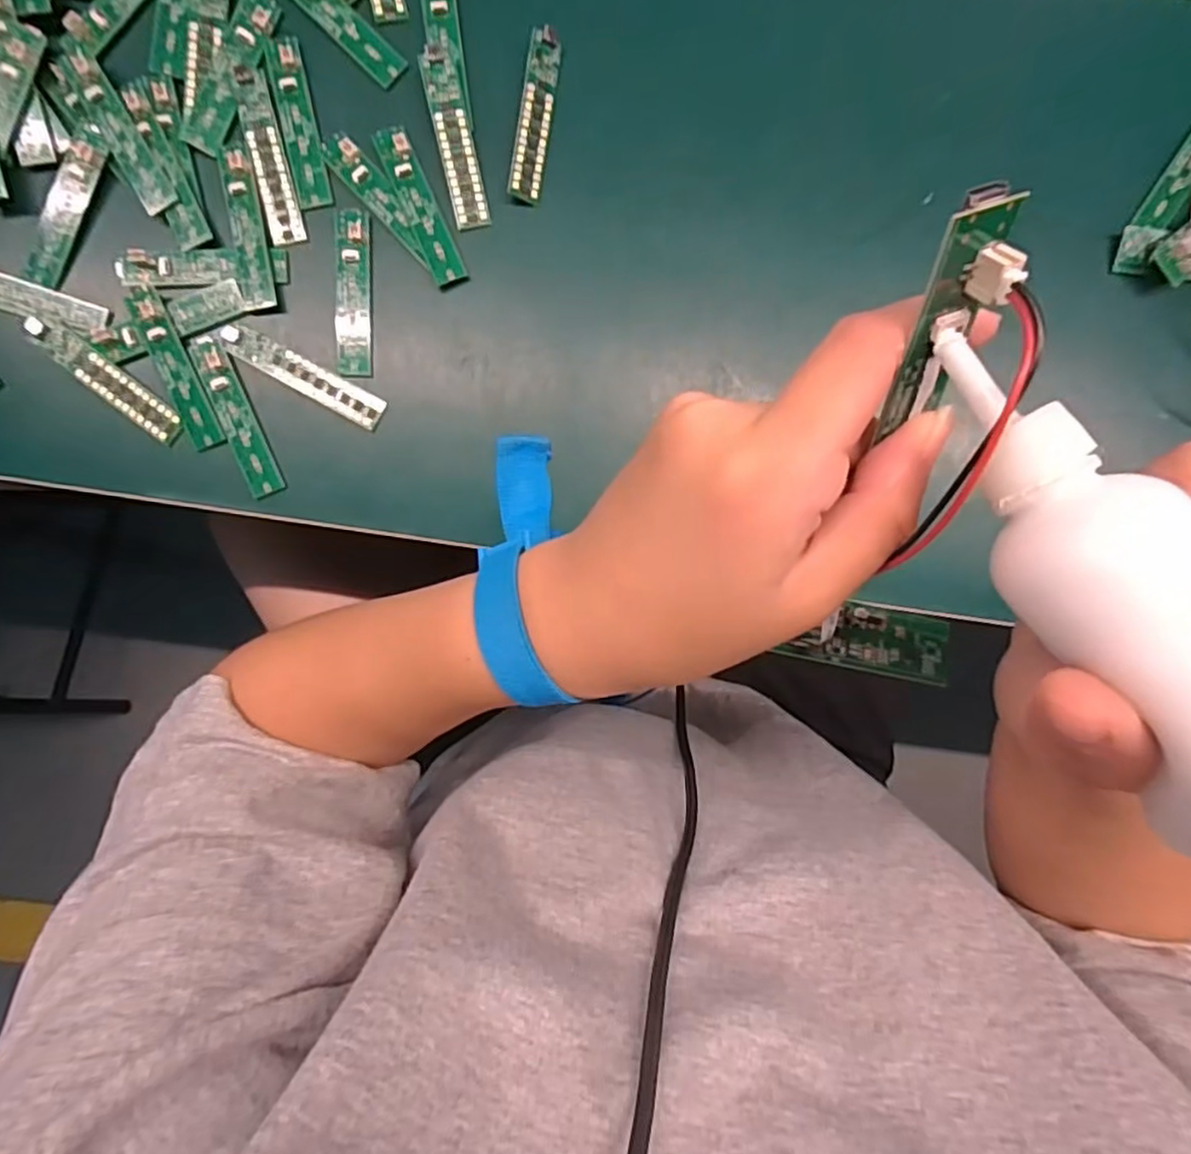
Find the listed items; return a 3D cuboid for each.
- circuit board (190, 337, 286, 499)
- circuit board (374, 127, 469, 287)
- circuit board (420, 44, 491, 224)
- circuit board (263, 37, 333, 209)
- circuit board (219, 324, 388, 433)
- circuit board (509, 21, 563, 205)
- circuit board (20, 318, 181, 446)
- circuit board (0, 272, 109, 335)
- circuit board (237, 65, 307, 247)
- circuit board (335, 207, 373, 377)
[{"bbox_3d":[-0.187,-0.084,0.347,0.017,0.004,0.084,-21,95,-2],"label":"circuit board"},{"bbox_3d":[-0.091,-0.193,0.346,0.016,0.005,0.082,-24,95,-2],"label":"circuit board"},{"bbox_3d":[-0.072,-0.224,0.341,0.018,0.008,0.083,-13,94,-3],"label":"circuit board"},{"bbox_3d":[-0.154,-0.234,0.343,0.020,0.004,0.082,-11,94,-3],"label":"circuit board"},{"bbox_3d":[-0.152,-0.105,0.348,0.087,0.005,0.017,28,92,-5],"label":"circuit board"},{"bbox_3d":[-0.030,-0.241,0.346,0.017,0.004,0.086,7,94,-31],"label":"circuit board"},{"bbox_3d":[-0.253,-0.102,0.343,0.085,0.005,0.018,39,91,-5],"label":"circuit board"},{"bbox_3d":[-0.294,-0.143,0.340,0.085,0.004,0.017,18,92,-4],"label":"circuit board"},{"bbox_3d":[-0.168,-0.216,0.341,0.018,0.004,0.086,-13,94,-3],"label":"circuit board"},{"bbox_3d":[-0.127,-0.148,0.348,0.018,0.004,0.084,0,94,-4],"label":"circuit board"}]

